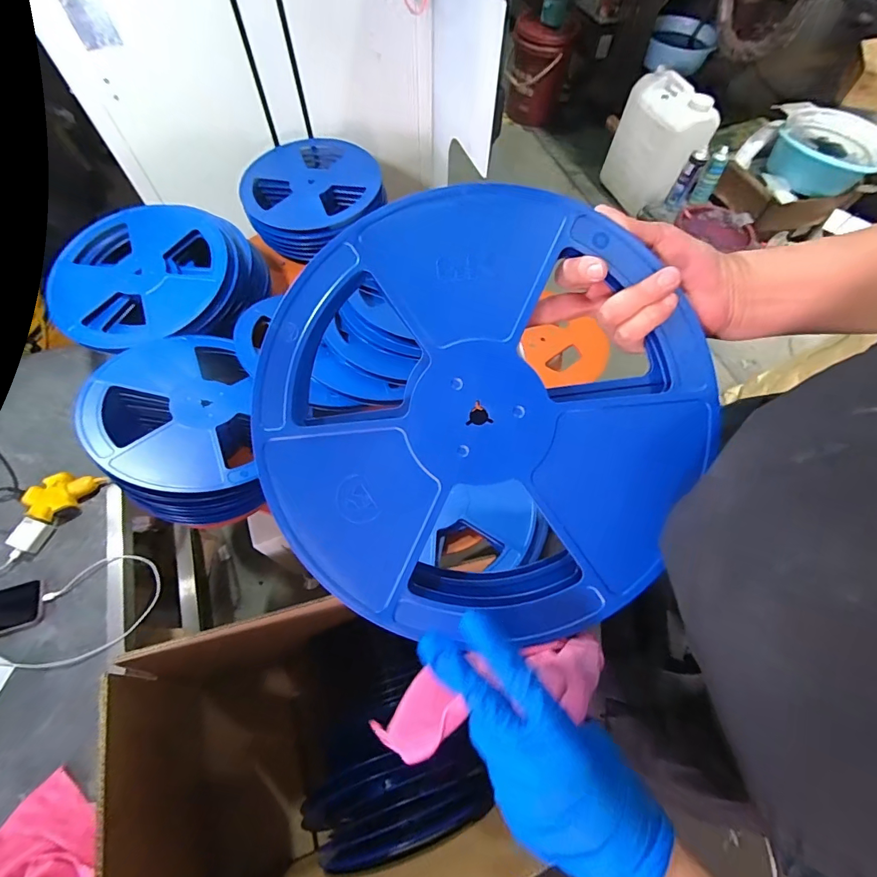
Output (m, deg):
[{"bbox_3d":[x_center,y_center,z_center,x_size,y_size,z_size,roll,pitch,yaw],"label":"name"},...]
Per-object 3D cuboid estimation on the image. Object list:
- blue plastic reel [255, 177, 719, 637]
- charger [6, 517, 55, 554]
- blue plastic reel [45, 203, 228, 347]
[{"bbox_3d":[0.028,-0.020,0.313,0.308,0.035,0.304,1,90,3],"label":"blue plastic reel"},{"bbox_3d":[-0.735,0.175,0.771,0.049,0.028,0.053,17,64,7],"label":"charger"},{"bbox_3d":[-0.564,-0.317,0.814,0.317,0.047,0.336,0,63,-1],"label":"blue plastic reel"}]

